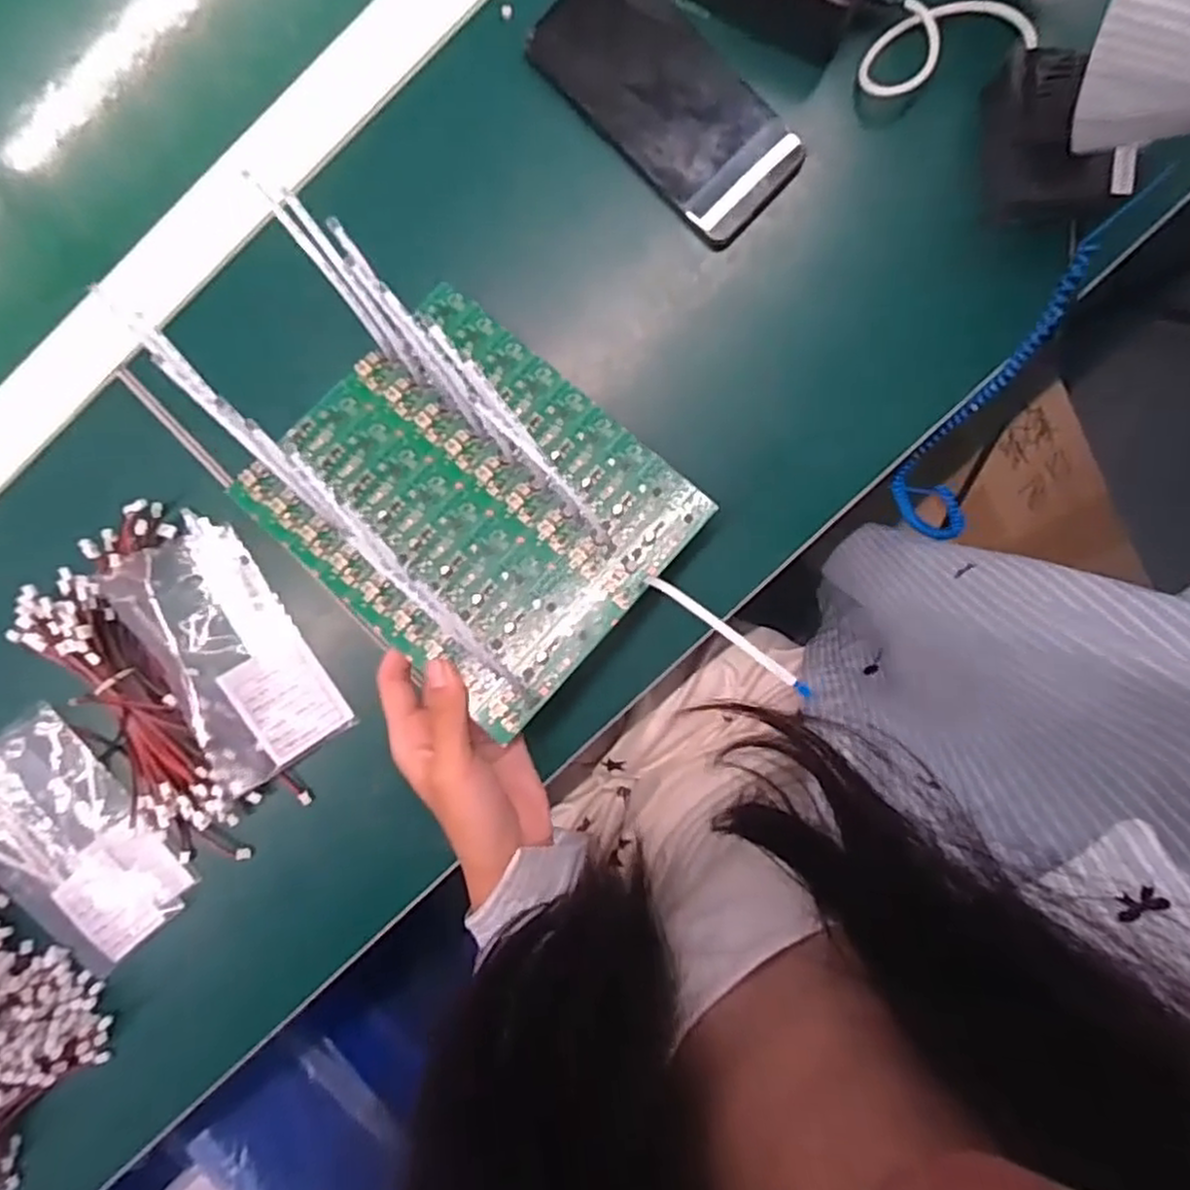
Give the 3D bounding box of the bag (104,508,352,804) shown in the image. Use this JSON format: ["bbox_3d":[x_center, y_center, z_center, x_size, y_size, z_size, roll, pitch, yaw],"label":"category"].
[{"bbox_3d":[-0.216,0.033,0.439,0.079,0.019,0.151,-32,94,-15],"label":"bag"}]

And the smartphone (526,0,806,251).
[{"bbox_3d":[0.040,-0.273,0.409,0.154,0.016,0.069,44,94,-4],"label":"smartphone"}]

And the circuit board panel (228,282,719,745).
[{"bbox_3d":[-0.062,-0.050,0.392,0.193,0.006,0.161,41,81,4],"label":"circuit board panel"}]

